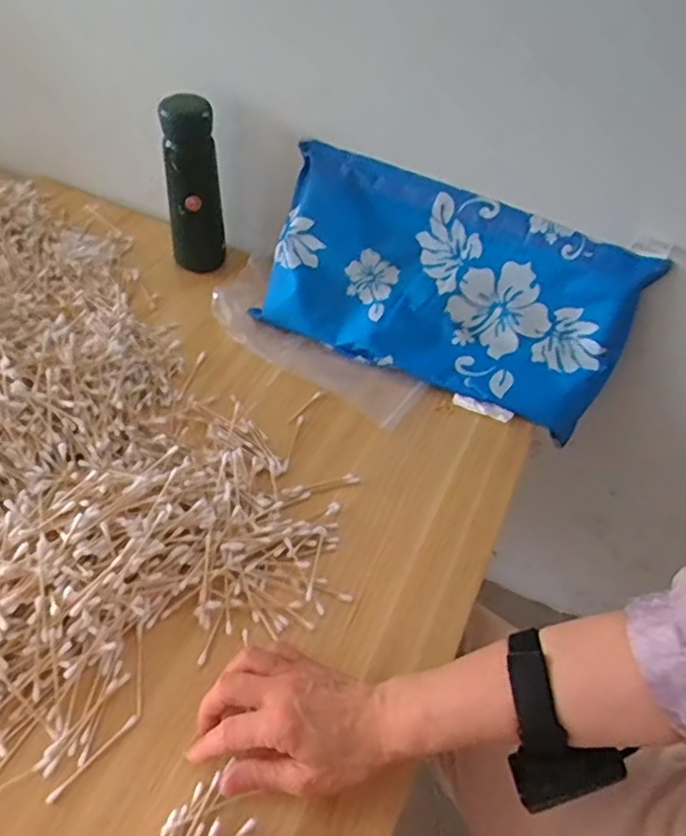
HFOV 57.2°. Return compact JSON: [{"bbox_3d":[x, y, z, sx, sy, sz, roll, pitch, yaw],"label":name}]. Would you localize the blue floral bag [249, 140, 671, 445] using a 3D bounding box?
[{"bbox_3d":[0.093,-0.129,0.633,0.364,0.191,0.042,25,17,14],"label":"blue floral bag"}]

